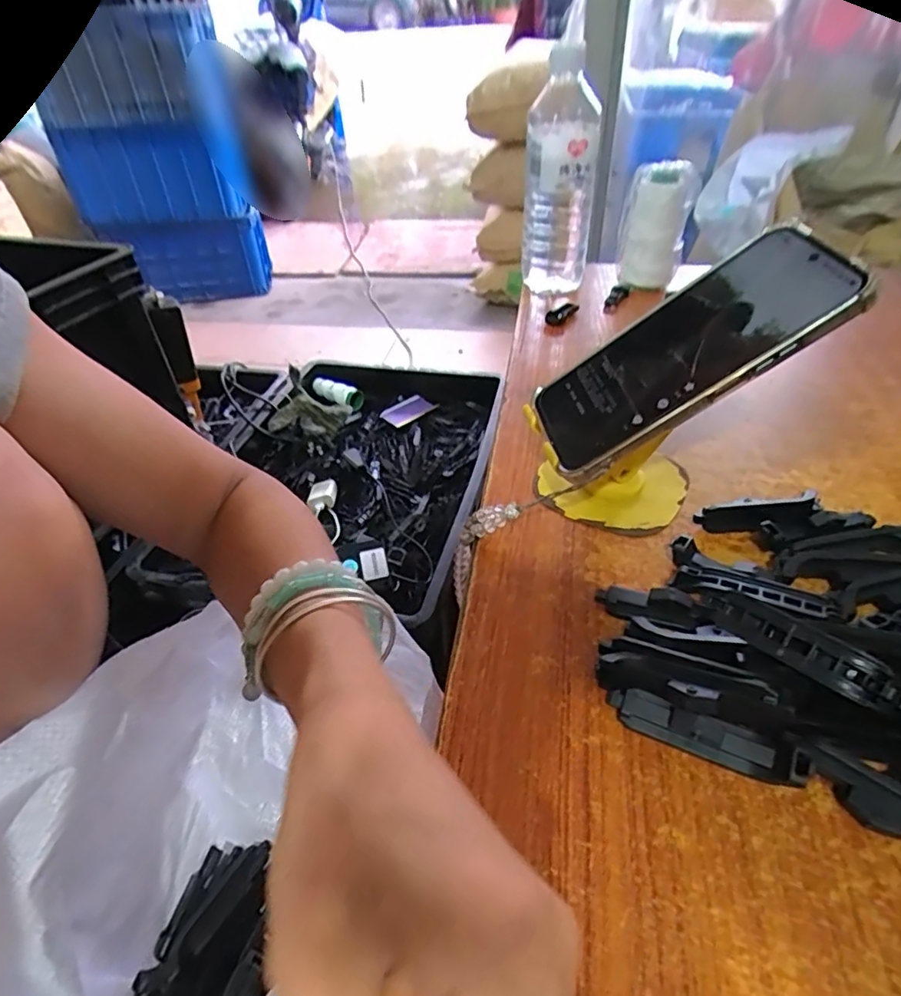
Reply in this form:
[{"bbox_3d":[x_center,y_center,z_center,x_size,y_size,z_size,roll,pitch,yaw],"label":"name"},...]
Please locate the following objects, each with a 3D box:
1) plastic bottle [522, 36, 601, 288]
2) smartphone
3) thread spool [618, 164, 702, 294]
[{"bbox_3d":[0.107,-0.314,0.563,0.068,0.196,0.074,7,41,12],"label":"plastic bottle"},{"bbox_3d":[0.123,-0.079,0.308,0.164,0.013,0.082,-32,40,18],"label":"smartphone"},{"bbox_3d":[0.209,-0.273,0.581,0.062,0.118,0.056,12,43,18],"label":"thread spool"}]

